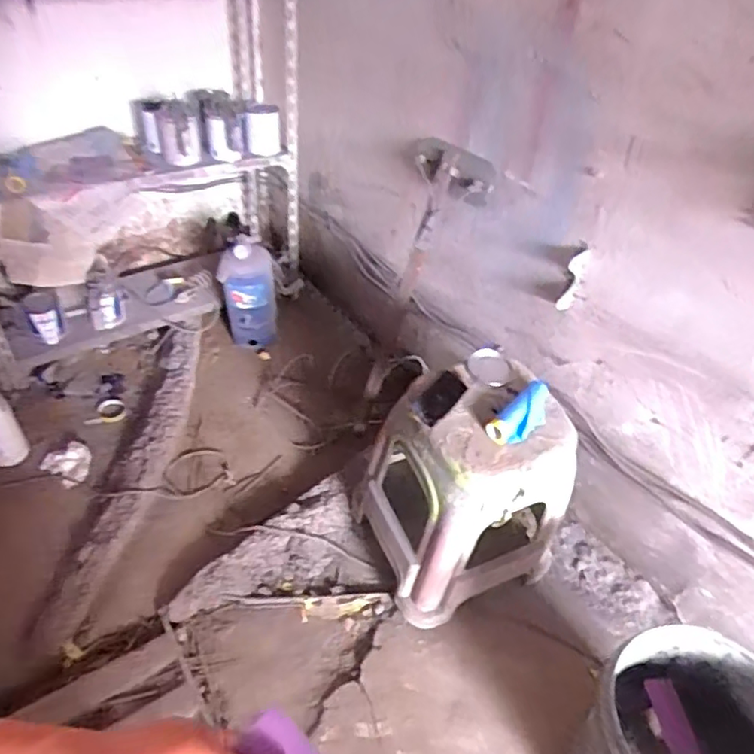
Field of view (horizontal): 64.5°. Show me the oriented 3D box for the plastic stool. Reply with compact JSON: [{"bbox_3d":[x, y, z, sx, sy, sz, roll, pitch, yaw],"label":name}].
[{"bbox_3d":[0.190,0.227,1.335,0.392,0.506,0.371,-13,46,-17],"label":"plastic stool"}]

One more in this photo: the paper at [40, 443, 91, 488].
[{"bbox_3d":[-0.849,0.234,1.667,0.134,0.047,0.133,24,44,20],"label":"paper"}]

